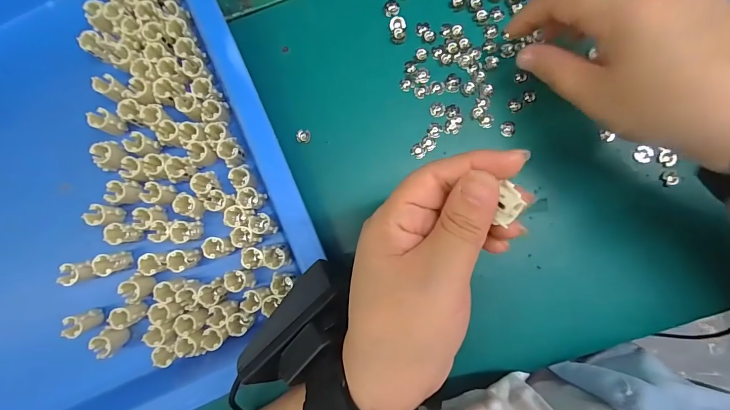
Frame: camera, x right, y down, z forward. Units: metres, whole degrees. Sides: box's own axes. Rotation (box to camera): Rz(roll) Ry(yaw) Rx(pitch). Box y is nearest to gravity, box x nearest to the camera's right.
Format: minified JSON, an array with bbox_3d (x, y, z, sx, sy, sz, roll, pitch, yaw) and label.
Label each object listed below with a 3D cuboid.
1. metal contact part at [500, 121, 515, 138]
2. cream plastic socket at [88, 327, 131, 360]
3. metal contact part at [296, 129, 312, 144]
[{"bbox_3d":[0.100,-0.053,0.259,0.010,0.004,0.011,-5,84,4],"label":"metal contact part"},{"bbox_3d":[-0.168,0.091,0.246,0.014,0.021,0.017,44,89,7],"label":"cream plastic socket"},{"bbox_3d":[-0.044,-0.050,0.266,0.010,0.004,0.010,1,85,5],"label":"metal contact part"}]

